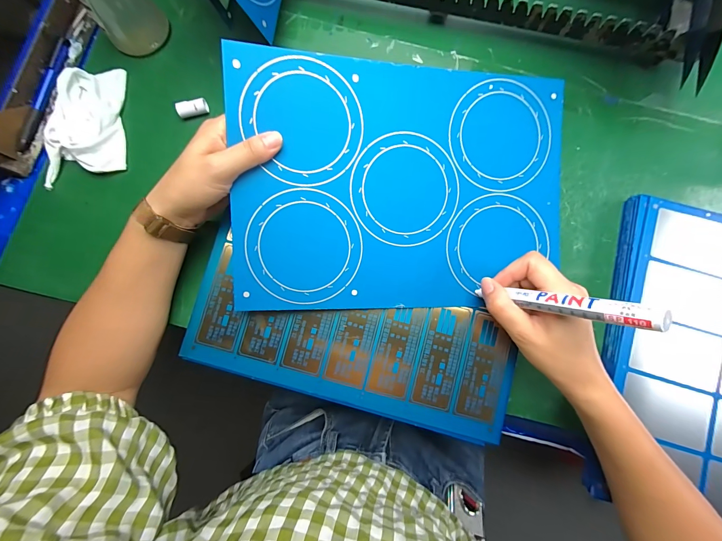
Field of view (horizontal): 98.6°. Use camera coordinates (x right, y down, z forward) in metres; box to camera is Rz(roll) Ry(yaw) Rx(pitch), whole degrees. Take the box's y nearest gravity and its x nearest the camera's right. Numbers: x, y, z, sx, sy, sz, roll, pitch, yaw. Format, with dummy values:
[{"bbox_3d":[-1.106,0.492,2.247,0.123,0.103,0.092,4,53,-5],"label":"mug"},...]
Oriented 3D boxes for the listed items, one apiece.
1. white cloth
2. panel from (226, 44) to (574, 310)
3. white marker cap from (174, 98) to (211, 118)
[{"bbox_3d":[-0.300,-0.160,0.333,0.078,0.031,0.122,-6,84,0],"label":"white cloth"},{"bbox_3d":[0.041,-0.073,0.279,0.298,0.011,0.214,0,95,-8],"label":"panel"},{"bbox_3d":[-0.179,-0.174,0.329,0.030,0.014,0.012,-13,84,-1],"label":"white marker cap"}]

